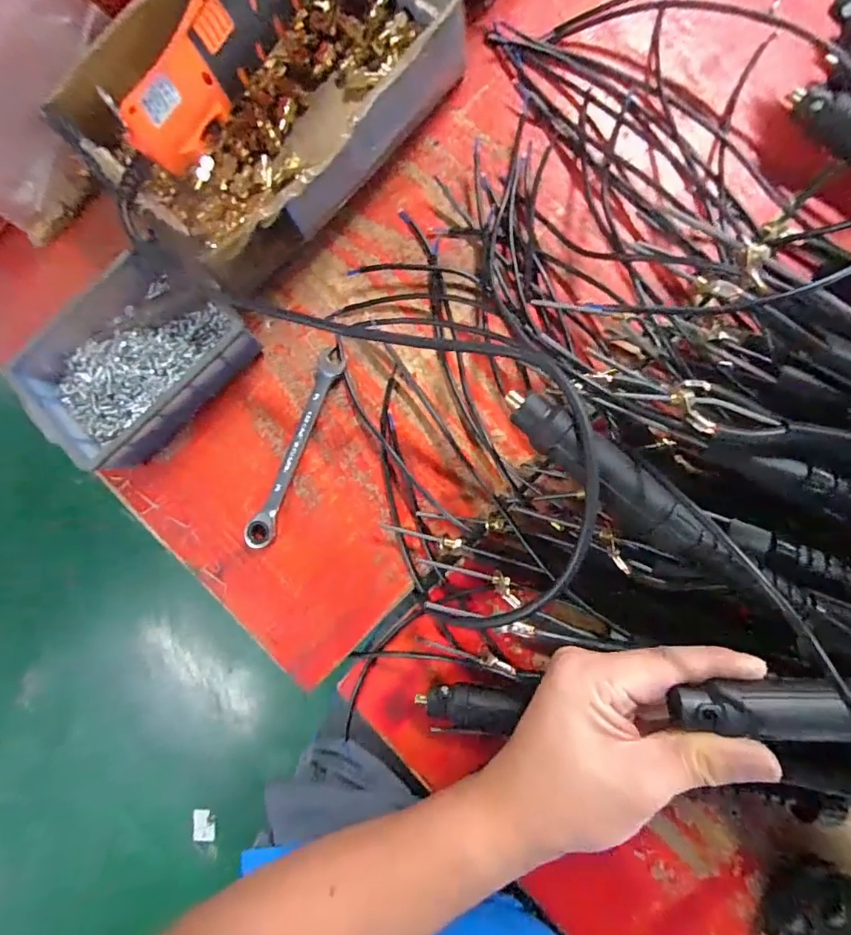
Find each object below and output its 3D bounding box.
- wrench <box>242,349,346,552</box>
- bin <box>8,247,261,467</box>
[{"bbox_3d":[-0.093,-0.013,0.357,0.018,0.012,0.151,24,90,6],"label":"wrench"},{"bbox_3d":[-0.200,-0.075,0.354,0.147,0.058,0.107,-44,84,1],"label":"bin"}]

